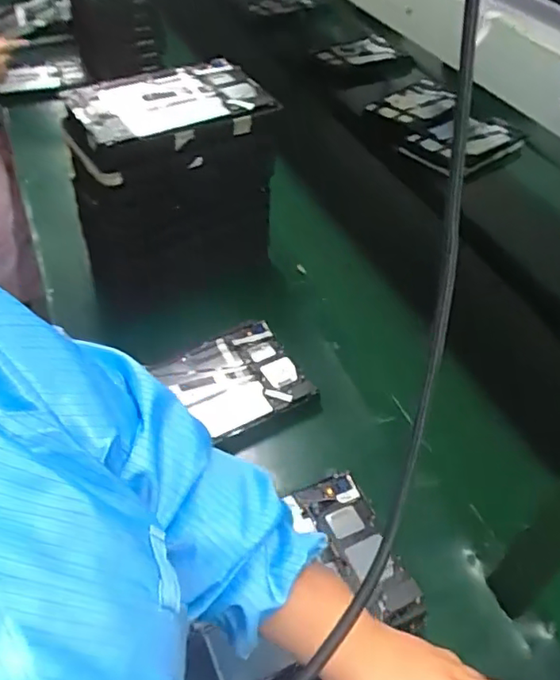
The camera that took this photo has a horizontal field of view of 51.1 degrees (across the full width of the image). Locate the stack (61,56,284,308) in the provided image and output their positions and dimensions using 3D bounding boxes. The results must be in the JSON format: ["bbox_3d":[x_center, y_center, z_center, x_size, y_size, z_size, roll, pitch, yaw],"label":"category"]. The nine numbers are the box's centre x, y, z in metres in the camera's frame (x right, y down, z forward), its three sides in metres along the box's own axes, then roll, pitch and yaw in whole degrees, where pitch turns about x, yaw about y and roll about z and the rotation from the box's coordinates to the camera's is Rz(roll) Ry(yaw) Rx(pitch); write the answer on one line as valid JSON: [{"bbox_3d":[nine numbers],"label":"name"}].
[{"bbox_3d":[-0.142,-0.192,0.831,0.240,0.313,0.146,-28,54,-26],"label":"stack"}]

